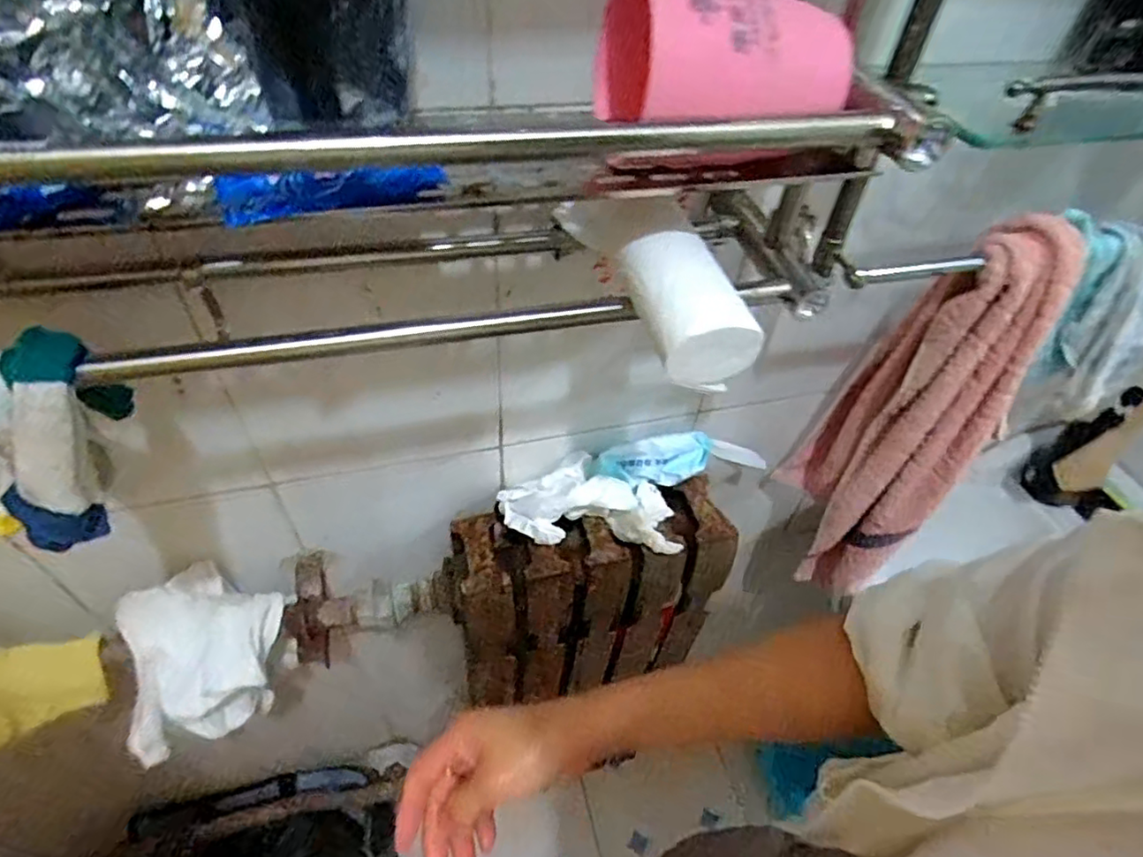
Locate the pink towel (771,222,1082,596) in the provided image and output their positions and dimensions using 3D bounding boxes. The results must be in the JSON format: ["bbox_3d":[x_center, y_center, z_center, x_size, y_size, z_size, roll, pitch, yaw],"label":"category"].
[{"bbox_3d":[0.301,0.005,0.574,0.127,0.399,0.084,20,49,12],"label":"pink towel"}]

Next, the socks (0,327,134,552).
[{"bbox_3d":[-0.251,0.005,0.301,0.070,0.089,0.056,-31,57,-28],"label":"socks"}]

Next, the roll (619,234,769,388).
[{"bbox_3d":[0.058,-0.063,0.320,0.055,0.043,0.080,-7,49,-11],"label":"roll"}]

